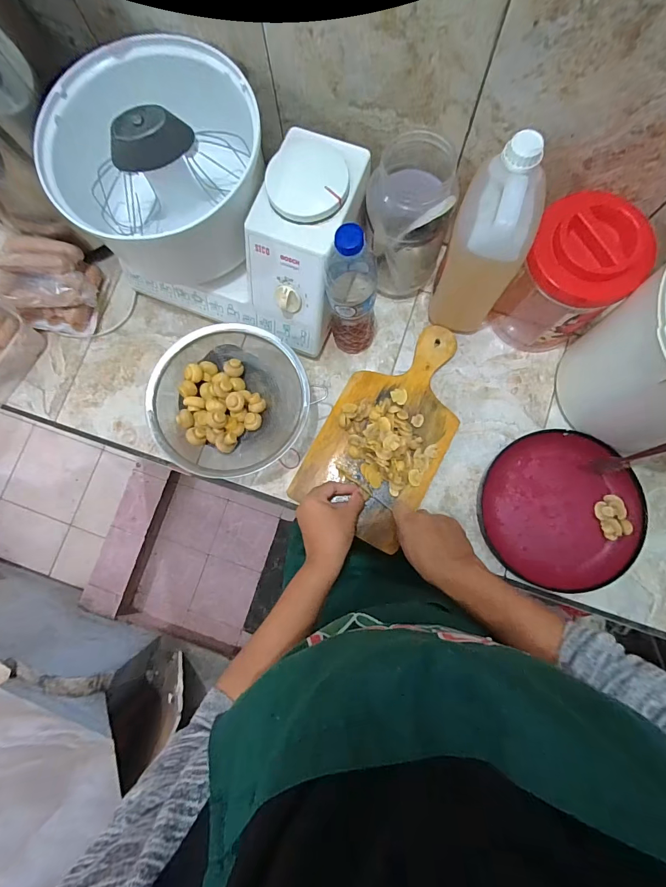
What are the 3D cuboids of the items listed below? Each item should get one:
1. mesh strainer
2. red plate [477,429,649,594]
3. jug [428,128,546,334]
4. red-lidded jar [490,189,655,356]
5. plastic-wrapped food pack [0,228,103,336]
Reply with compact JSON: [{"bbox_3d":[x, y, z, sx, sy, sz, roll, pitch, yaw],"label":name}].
[{"bbox_3d":[-0.140,-0.054,0.571,0.212,0.108,0.190,-17,81,0],"label":"mesh strainer"},{"bbox_3d":[0.330,0.099,0.561,0.210,0.031,0.224,0,82,2],"label":"red plate"},{"bbox_3d":[0.199,-0.254,0.518,0.084,0.236,0.125,17,83,5],"label":"jug"},{"bbox_3d":[0.316,-0.218,0.532,0.139,0.185,0.112,34,84,6],"label":"red-lidded jar"},{"bbox_3d":[-0.465,-0.257,0.623,0.144,0.094,0.118,9,82,4],"label":"plastic-wrapped food pack"}]

